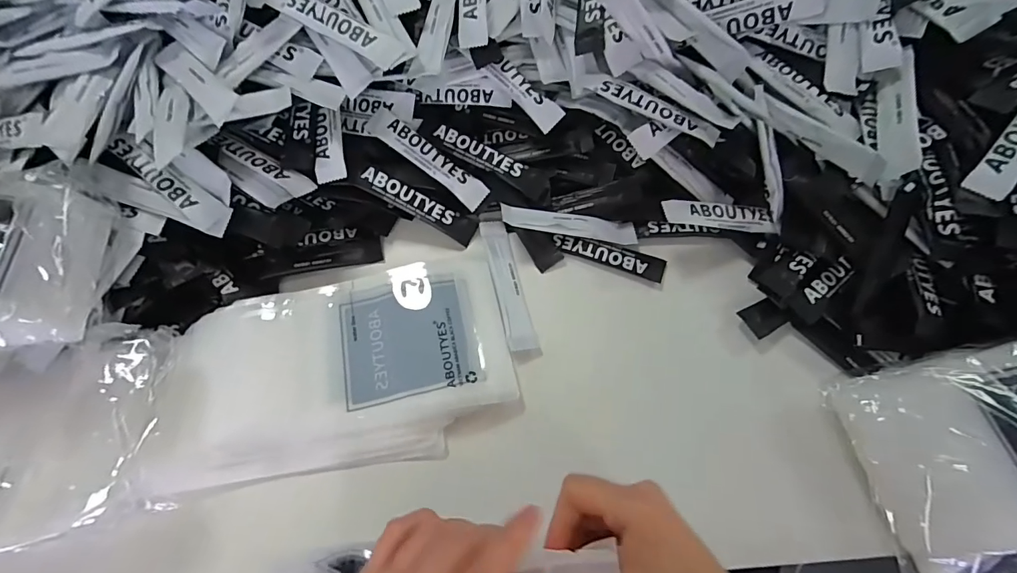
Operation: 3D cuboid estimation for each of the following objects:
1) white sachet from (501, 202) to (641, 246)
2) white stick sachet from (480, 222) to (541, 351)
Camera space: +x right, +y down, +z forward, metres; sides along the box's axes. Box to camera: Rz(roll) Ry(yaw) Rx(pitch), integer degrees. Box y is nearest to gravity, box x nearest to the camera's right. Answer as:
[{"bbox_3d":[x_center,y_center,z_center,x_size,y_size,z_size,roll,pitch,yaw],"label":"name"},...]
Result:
[{"bbox_3d":[0.053,-0.053,0.374,0.117,0.013,0.027,7,68,-10],"label":"white sachet"},{"bbox_3d":[-0.001,-0.004,0.368,0.024,0.010,0.121,-14,68,-4],"label":"white stick sachet"}]

